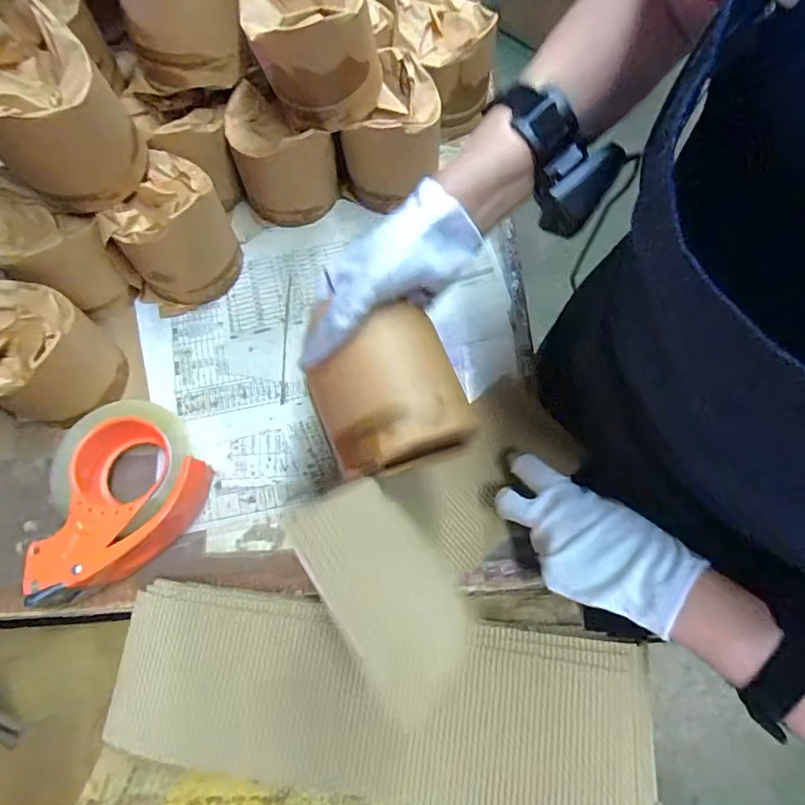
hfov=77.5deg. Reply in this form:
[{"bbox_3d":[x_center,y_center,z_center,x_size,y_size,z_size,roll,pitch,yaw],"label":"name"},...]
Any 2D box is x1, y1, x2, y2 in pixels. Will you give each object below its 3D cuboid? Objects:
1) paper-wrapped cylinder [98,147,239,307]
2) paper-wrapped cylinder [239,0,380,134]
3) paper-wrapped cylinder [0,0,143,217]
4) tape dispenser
[{"bbox_3d":[-0.221,-0.171,0.488,0.111,0.106,0.101,-36,75,-10],"label":"paper-wrapped cylinder"},{"bbox_3d":[-0.078,-0.317,0.446,0.108,0.116,0.102,-14,72,-5],"label":"paper-wrapped cylinder"},{"bbox_3d":[-0.282,-0.223,0.406,0.107,0.126,0.102,32,74,9],"label":"paper-wrapped cylinder"},{"bbox_3d":[-0.246,0.080,0.426,0.144,0.066,0.115,-41,76,-12],"label":"tape dispenser"}]

